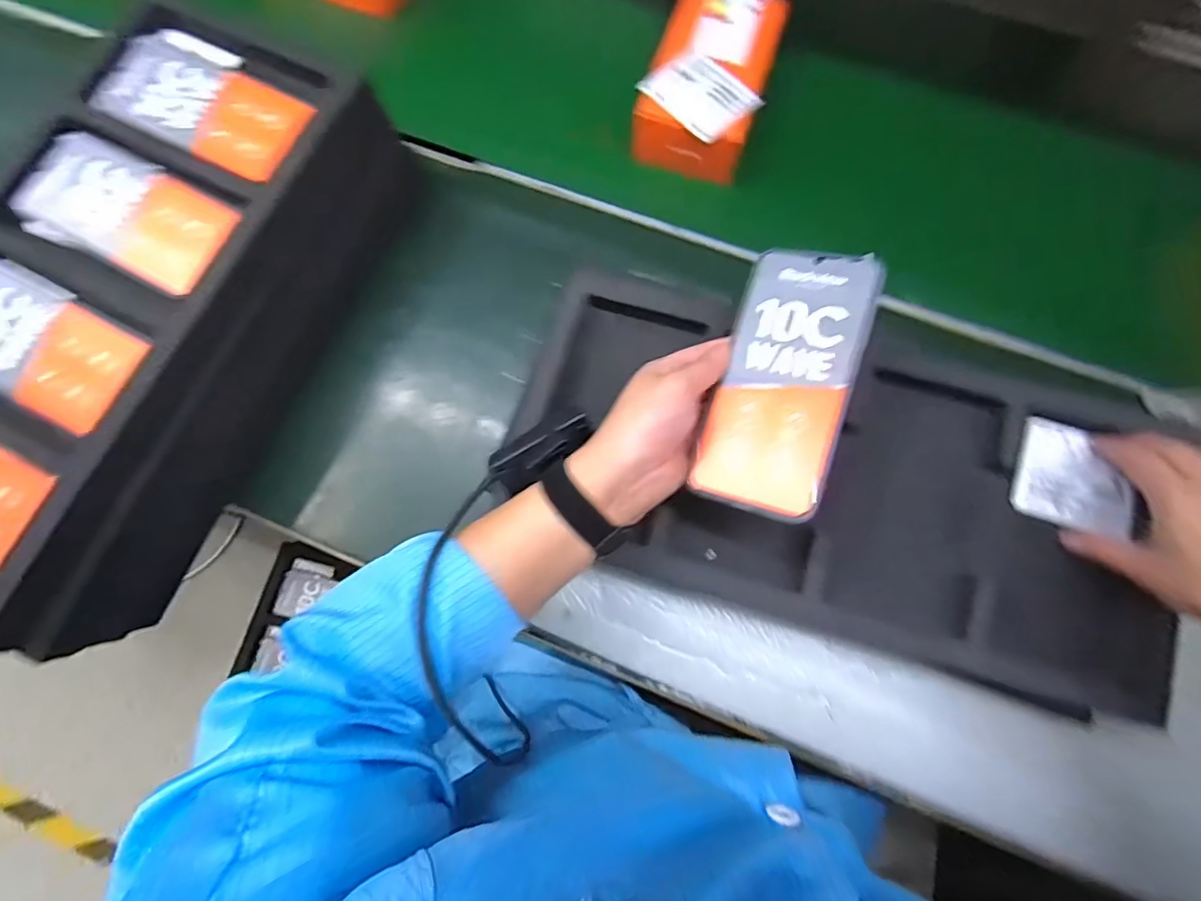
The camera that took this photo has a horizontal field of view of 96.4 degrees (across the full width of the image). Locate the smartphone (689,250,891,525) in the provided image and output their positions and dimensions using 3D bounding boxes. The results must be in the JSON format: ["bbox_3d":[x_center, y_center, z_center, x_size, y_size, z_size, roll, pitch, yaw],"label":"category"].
[{"bbox_3d":[0.117,-0.046,0.342,0.079,0.014,0.174,16,86,23],"label":"smartphone"}]

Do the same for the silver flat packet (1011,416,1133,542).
[{"bbox_3d":[0.363,0.019,0.410,0.083,0.014,0.076,17,76,4],"label":"silver flat packet"}]

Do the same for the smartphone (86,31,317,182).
[{"bbox_3d":[-0.320,-0.278,0.431,0.168,0.012,0.077,28,77,7],"label":"smartphone"}]

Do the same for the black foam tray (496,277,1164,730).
[{"bbox_3d":[0.176,0.014,0.418,0.474,0.043,0.247,14,75,4],"label":"black foam tray"}]

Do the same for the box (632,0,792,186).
[{"bbox_3d":[0.111,-0.377,0.543,0.111,0.052,0.199,17,76,4],"label":"box"}]

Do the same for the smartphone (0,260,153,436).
[{"bbox_3d":[-0.418,-0.082,0.393,0.164,0.013,0.083,25,76,6],"label":"smartphone"}]

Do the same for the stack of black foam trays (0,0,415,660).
[{"bbox_3d":[-0.381,-0.103,0.437,0.230,0.120,0.450,28,77,7],"label":"stack of black foam trays"}]

